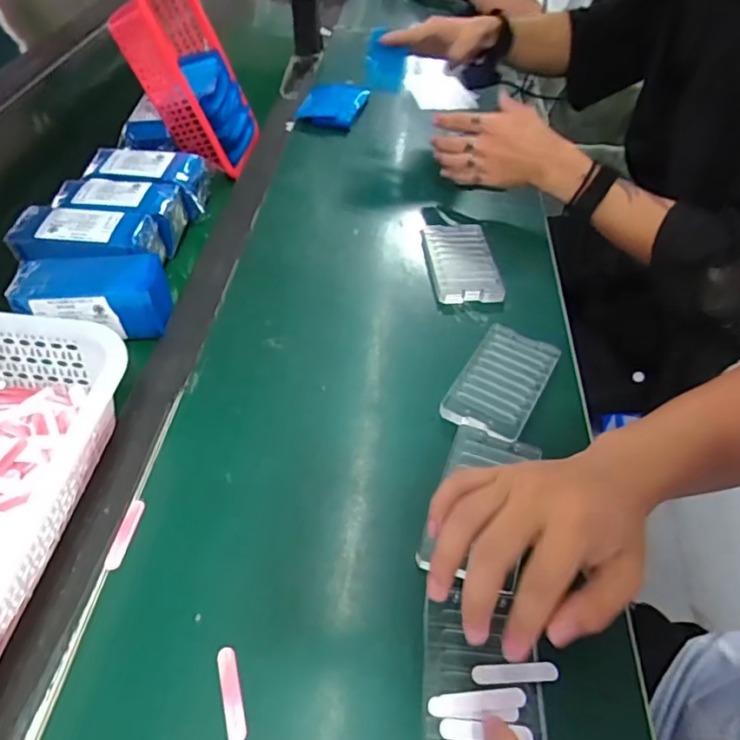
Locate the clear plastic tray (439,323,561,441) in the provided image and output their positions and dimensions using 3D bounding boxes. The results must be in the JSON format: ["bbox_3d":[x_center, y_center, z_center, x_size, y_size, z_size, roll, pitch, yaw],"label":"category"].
[{"bbox_3d":[0.118,0.008,0.492,0.067,0.010,0.126,24,52,19],"label":"clear plastic tray"}]

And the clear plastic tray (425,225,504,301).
[{"bbox_3d":[0.099,-0.120,0.608,0.067,0.015,0.124,-4,48,-5],"label":"clear plastic tray"}]

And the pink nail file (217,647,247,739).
[{"bbox_3d":[-0.082,0.191,0.327,0.011,0.004,0.051,-14,50,-14],"label":"pink nail file"}]

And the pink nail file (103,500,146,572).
[{"bbox_3d":[-0.173,0.115,0.390,0.011,0.004,0.051,4,48,3],"label":"pink nail file"}]

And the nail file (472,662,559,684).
[{"bbox_3d":[0.087,0.181,0.329,0.051,0.004,0.010,-1,48,-2],"label":"nail file"}]

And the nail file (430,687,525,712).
[{"bbox_3d":[0.064,0.192,0.321,0.053,0.005,0.010,-3,48,-4],"label":"nail file"}]

